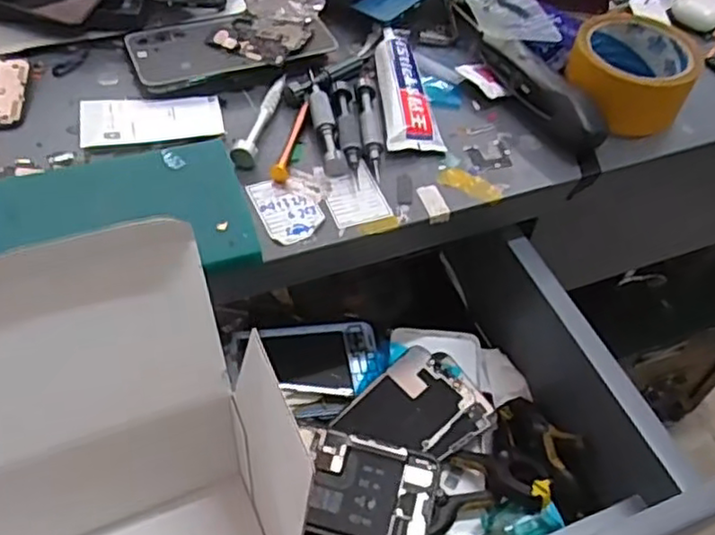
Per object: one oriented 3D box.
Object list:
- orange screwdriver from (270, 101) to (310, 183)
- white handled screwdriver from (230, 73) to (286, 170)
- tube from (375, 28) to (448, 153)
[{"bbox_3d":[-0.047,-0.092,0.490,0.010,0.011,0.080,11,50,4],"label":"orange screwdriver"},{"bbox_3d":[-0.072,-0.111,0.501,0.018,0.016,0.100,10,50,3],"label":"white handled screwdriver"},{"bbox_3d":[0.038,-0.142,0.528,0.042,0.028,0.133,-1,51,-6],"label":"tube"}]

